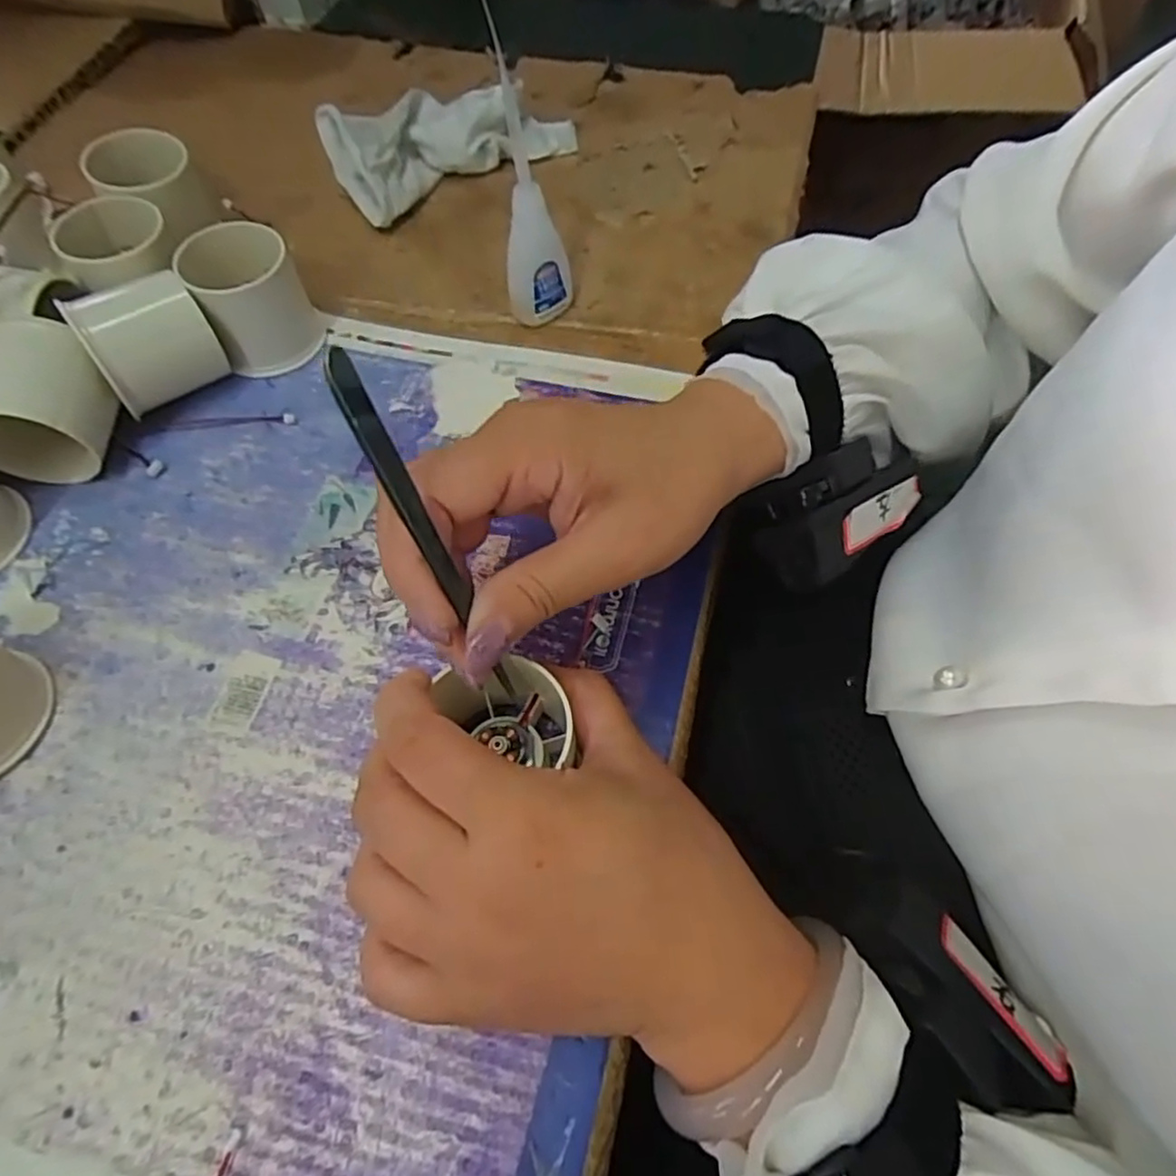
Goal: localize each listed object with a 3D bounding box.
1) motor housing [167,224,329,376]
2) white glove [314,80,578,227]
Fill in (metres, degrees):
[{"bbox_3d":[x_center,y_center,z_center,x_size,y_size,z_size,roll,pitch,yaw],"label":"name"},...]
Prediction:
[{"bbox_3d":[-0.167,-0.146,0.344,0.049,0.051,0.052,-24,63,-12],"label":"motor housing"},{"bbox_3d":[-0.083,-0.285,0.433,0.153,0.038,0.068,-34,65,-17],"label":"white glove"}]

